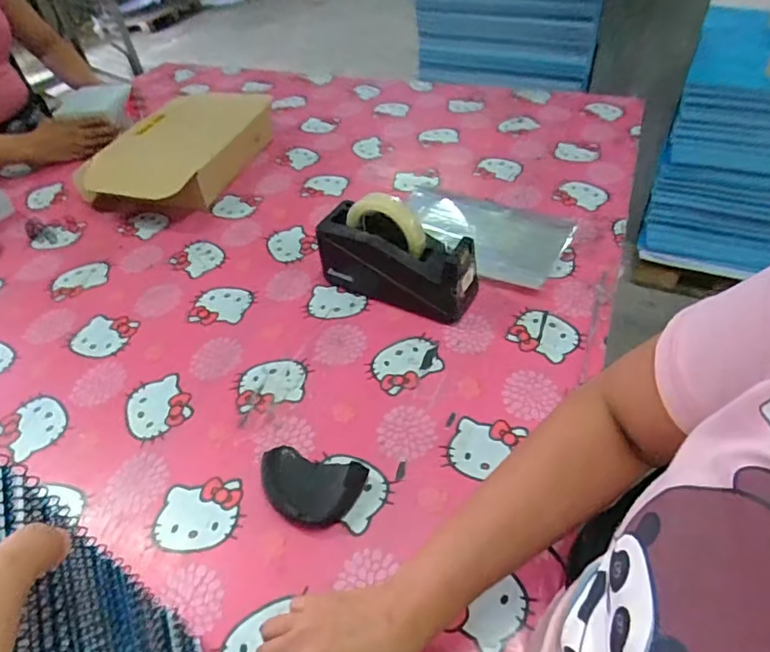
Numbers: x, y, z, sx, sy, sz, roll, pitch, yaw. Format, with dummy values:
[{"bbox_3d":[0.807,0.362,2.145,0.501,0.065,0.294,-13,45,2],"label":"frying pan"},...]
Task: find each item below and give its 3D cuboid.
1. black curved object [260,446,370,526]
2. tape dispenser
[{"bbox_3d":[-0.075,0.156,0.522,0.100,0.026,0.066,10,47,16],"label":"black curved object"},{"bbox_3d":[0.016,-0.094,0.691,0.203,0.127,0.077,22,51,25],"label":"tape dispenser"}]

